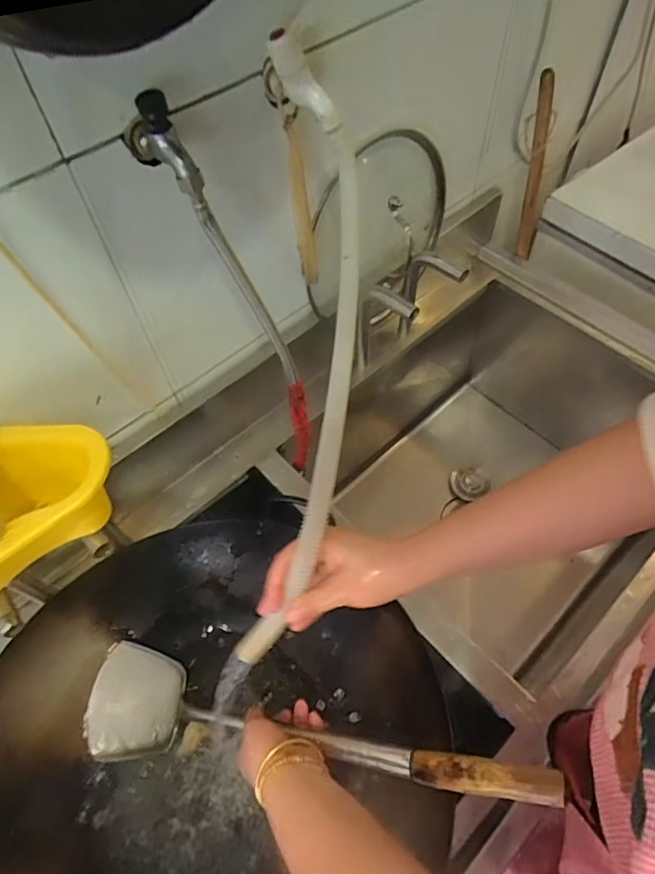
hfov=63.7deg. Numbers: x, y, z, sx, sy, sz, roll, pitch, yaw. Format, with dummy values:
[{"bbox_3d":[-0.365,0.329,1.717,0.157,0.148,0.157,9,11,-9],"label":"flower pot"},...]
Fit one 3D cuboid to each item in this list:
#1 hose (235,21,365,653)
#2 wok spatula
[{"bbox_3d":[-0.021,-0.046,0.462,0.076,0.123,0.504,5,93,5],"label":"hose"},{"bbox_3d":[-0.045,0.293,0.533,0.514,0.061,0.115,-7,53,28],"label":"wok spatula"}]

